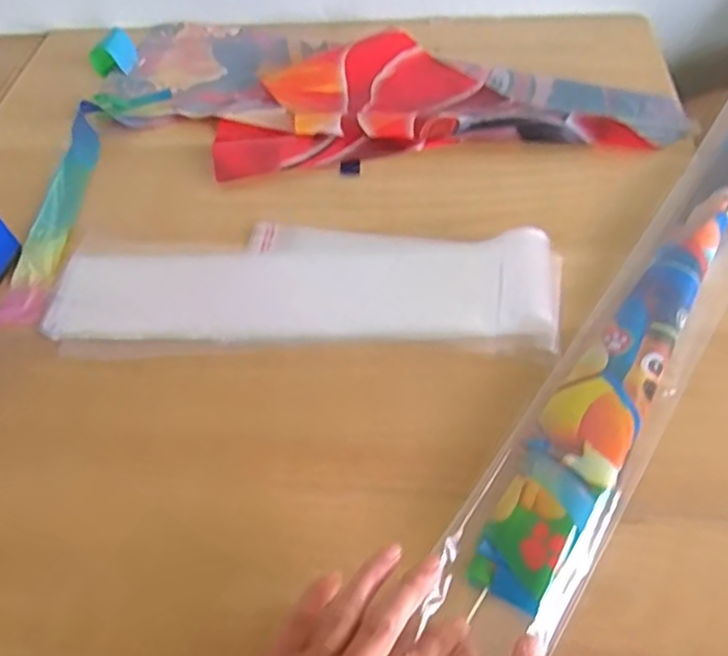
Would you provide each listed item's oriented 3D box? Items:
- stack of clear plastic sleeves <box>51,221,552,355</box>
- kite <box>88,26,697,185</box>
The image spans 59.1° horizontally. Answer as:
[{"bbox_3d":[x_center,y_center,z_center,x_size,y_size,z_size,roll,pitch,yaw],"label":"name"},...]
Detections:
[{"bbox_3d":[-0.056,-0.038,0.547,0.423,0.022,0.128,0,54,5],"label":"stack of clear plastic sleeves"},{"bbox_3d":[0.001,-0.281,0.719,0.626,0.027,0.275,-1,54,4],"label":"kite"}]

